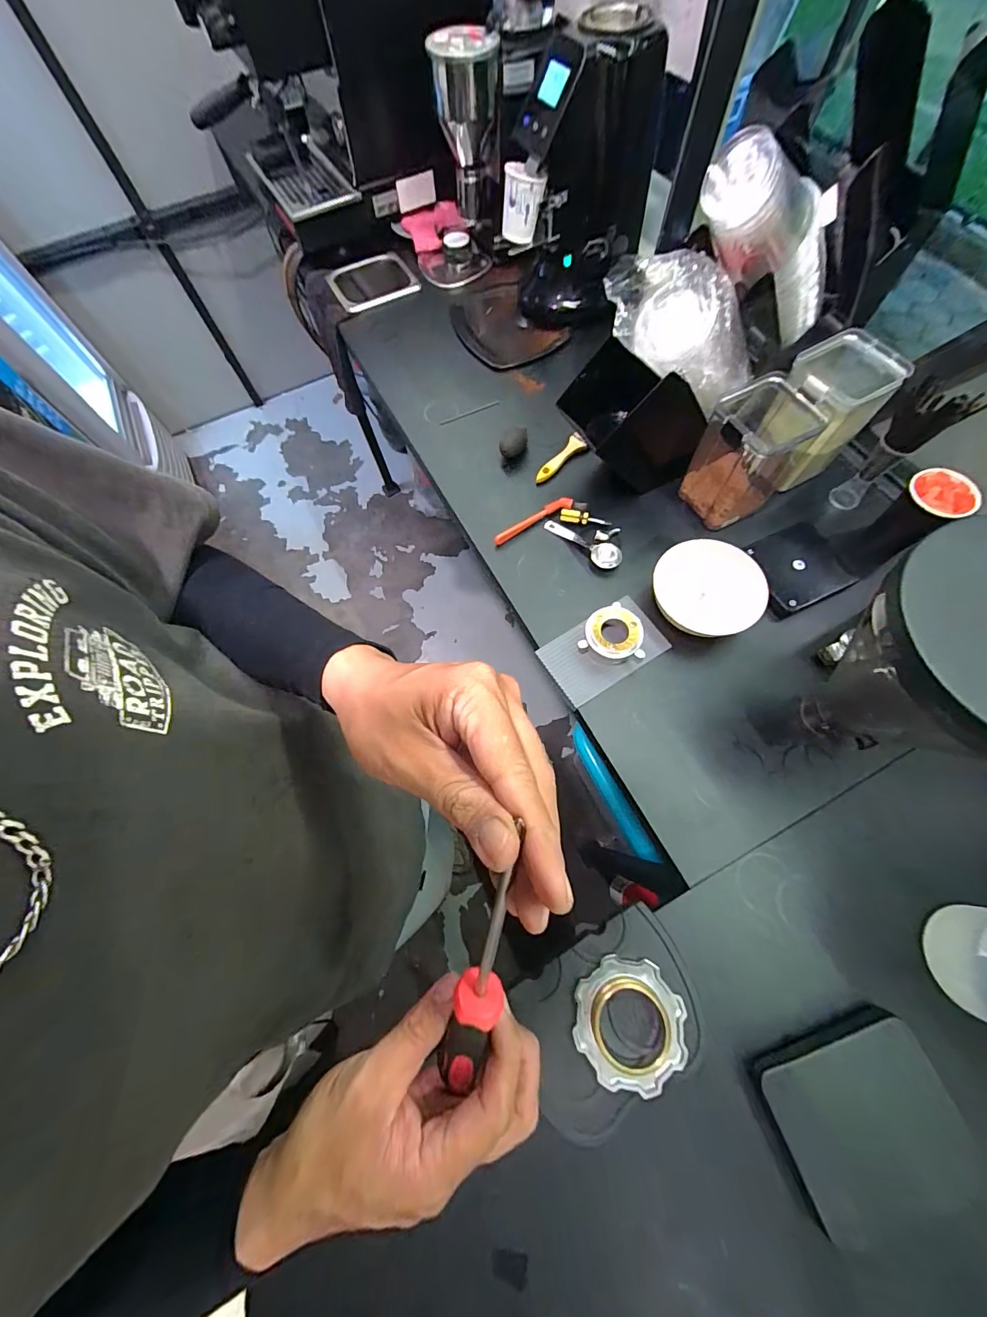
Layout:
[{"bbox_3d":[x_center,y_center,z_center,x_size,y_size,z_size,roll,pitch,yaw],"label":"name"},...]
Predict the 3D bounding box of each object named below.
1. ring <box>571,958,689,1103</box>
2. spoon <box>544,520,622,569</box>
[{"bbox_3d":[0.140,0.375,0.428,0.107,0.020,0.109,-1,68,3],"label":"ring"},{"bbox_3d":[0.138,-0.183,0.655,0.137,0.024,0.034,36,74,16],"label":"spoon"}]

